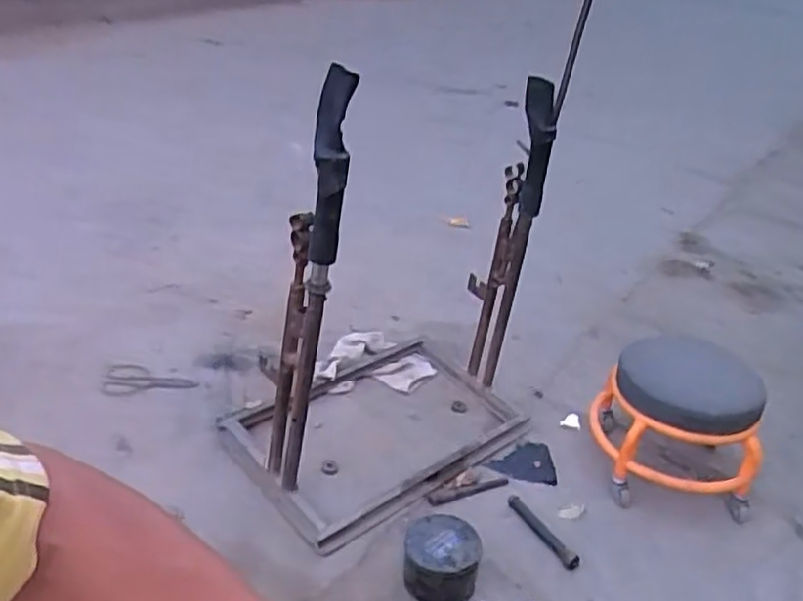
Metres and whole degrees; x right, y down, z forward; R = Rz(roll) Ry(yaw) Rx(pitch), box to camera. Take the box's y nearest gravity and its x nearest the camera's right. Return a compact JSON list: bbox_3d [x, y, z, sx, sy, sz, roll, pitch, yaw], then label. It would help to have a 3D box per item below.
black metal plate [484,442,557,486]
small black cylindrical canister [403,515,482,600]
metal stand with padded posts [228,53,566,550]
[{"bbox_3d":[0.252,0.331,1.530,0.138,0.009,0.105,11,39,10],"label":"black metal plate"},{"bbox_3d":[0.067,0.442,1.239,0.122,0.088,0.132,4,31,-2],"label":"small black cylindrical canister"},{"bbox_3d":[0.015,-0.052,1.379,0.625,0.765,0.371,-21,40,-36],"label":"metal stand with padded posts"}]

